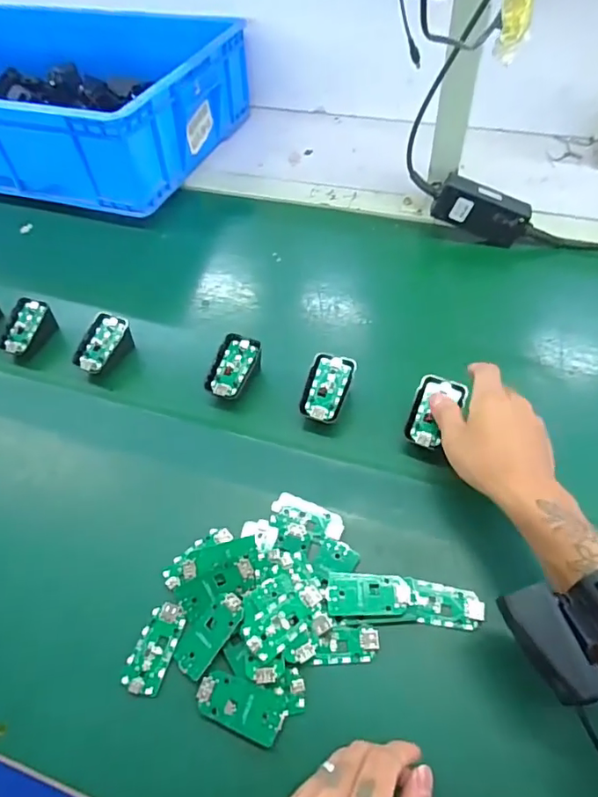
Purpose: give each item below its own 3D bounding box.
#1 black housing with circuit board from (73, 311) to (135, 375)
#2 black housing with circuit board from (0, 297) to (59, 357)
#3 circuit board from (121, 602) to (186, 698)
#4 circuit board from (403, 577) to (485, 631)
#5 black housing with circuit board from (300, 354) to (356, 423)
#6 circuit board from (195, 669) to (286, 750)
[{"bbox_3d":[-0.223,-0.058,0.581,0.045,0.042,0.070,28,60,22],"label":"black housing with circuit board"},{"bbox_3d":[-0.318,-0.081,0.600,0.046,0.041,0.065,10,54,10],"label":"black housing with circuit board"},{"bbox_3d":[-0.112,0.192,0.397,0.031,0.004,0.065,14,55,13],"label":"circuit board"},{"bbox_3d":[0.114,0.160,0.401,0.058,0.009,0.033,6,54,8],"label":"circuit board"},{"bbox_3d":[0.028,-0.008,0.518,0.043,0.024,0.069,18,73,7],"label":"black housing with circuit board"},{"bbox_3d":[-0.042,0.220,0.369,0.063,0.007,0.034,16,55,14],"label":"circuit board"}]

